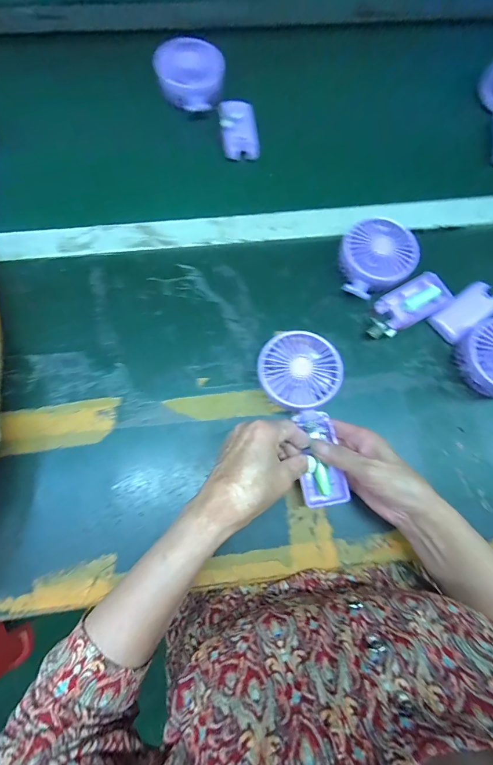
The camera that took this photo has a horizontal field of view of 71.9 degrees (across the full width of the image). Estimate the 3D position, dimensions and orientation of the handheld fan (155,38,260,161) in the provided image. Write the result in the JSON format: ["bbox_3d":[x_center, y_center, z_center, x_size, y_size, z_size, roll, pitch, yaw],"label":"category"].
[{"bbox_3d":[-0.045,-0.394,0.467,0.181,0.046,0.082,41,79,8],"label":"handheld fan"}]

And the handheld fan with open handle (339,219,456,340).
[{"bbox_3d":[0.172,-0.133,0.415,0.116,0.040,0.135,-31,79,-8],"label":"handheld fan with open handle"}]

